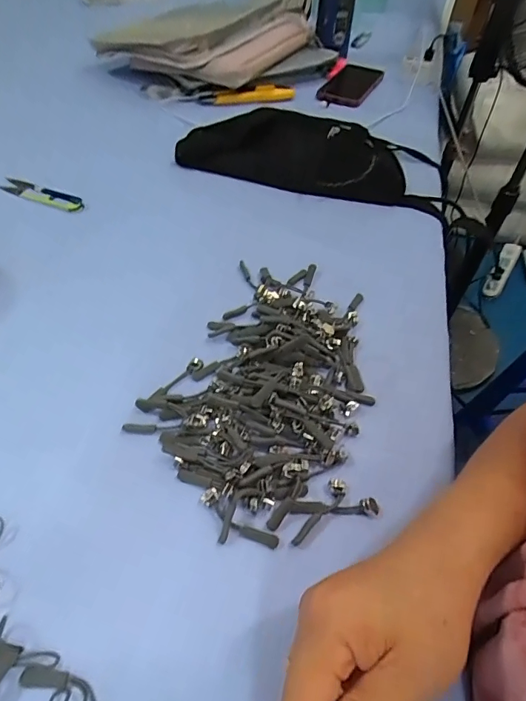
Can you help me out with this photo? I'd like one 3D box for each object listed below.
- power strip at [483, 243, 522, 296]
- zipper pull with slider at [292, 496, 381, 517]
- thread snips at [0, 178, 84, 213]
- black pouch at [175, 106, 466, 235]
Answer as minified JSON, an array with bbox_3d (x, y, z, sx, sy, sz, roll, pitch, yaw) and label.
[{"bbox_3d":[0.817,-0.277,1.521,0.060,0.035,0.195,28,92,18],"label":"power strip"},{"bbox_3d":[0.049,0.106,0.305,0.060,0.006,0.011,2,51,-4],"label":"zipper pull with slider"},{"bbox_3d":[-0.264,-0.187,0.534,0.112,0.009,0.034,19,52,9],"label":"thread snips"},{"bbox_3d":[0.074,-0.258,0.580,0.347,0.062,0.124,15,51,8],"label":"black pouch"}]

